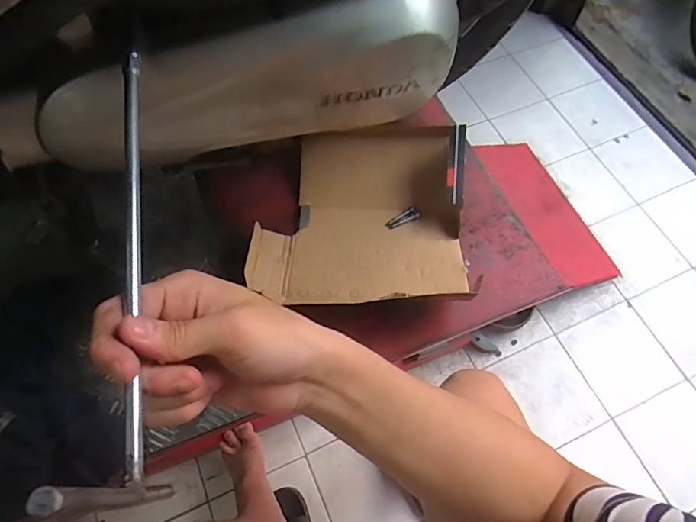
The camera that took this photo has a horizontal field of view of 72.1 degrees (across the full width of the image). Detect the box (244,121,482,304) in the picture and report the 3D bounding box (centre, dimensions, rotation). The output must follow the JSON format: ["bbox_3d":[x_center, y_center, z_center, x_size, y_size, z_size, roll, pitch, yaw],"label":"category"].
[{"bbox_3d":[0.025,-0.063,0.600,0.254,0.067,0.267,2,63,2],"label":"box"}]

